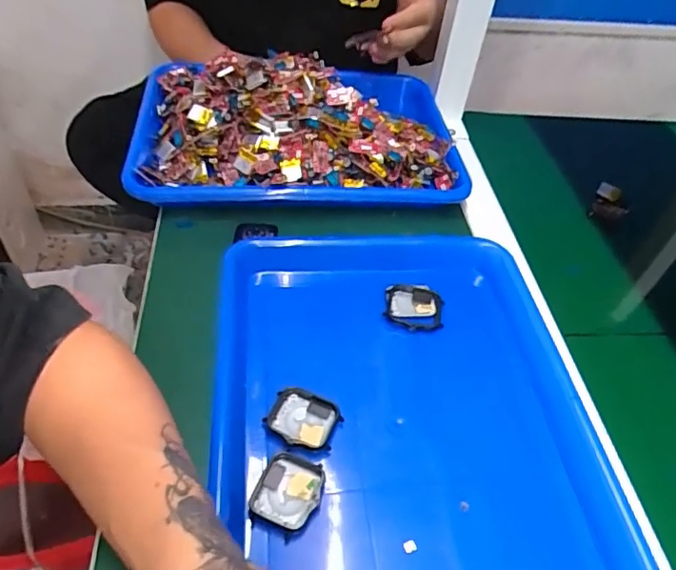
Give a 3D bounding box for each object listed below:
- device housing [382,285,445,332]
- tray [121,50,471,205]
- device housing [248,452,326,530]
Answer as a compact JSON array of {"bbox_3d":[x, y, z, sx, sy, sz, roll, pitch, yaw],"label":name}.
[{"bbox_3d":[0.063,0.018,0.445,0.048,0.013,0.042,10,48,3],"label":"device housing"},{"bbox_3d":[-0.042,-0.178,0.577,0.338,0.073,0.252,0,48,-6],"label":"tray"},{"bbox_3d":[-0.031,0.127,0.329,0.038,0.005,0.041,18,49,10],"label":"device housing"}]

